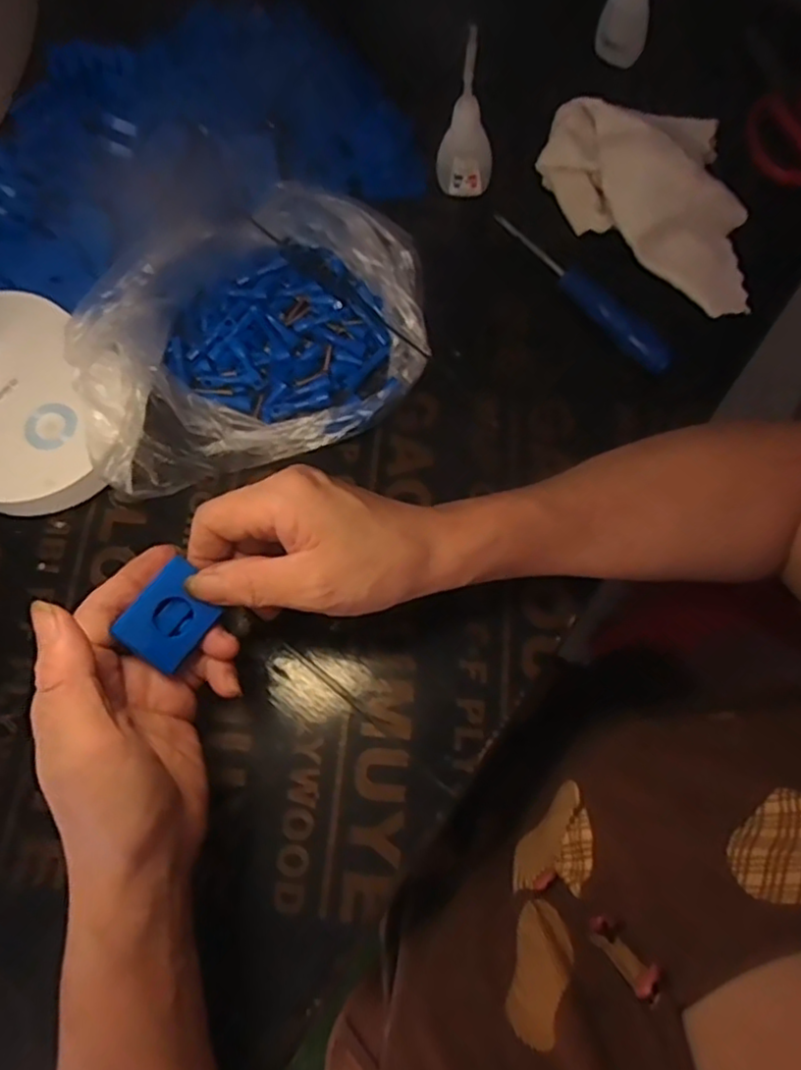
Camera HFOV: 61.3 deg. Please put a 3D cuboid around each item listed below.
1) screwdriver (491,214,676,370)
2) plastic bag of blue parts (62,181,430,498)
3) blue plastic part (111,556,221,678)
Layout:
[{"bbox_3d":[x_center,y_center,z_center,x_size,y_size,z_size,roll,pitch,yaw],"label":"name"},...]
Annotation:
[{"bbox_3d":[0.111,-0.154,0.418,0.019,0.015,0.147,-36,73,-9],"label":"screwdriver"},{"bbox_3d":[-0.086,-0.125,0.392,0.204,0.063,0.160,-21,71,-4],"label":"plastic bag of blue parts"},{"bbox_3d":[-0.103,0.037,0.306,0.032,0.006,0.040,48,64,-19],"label":"blue plastic part"}]

